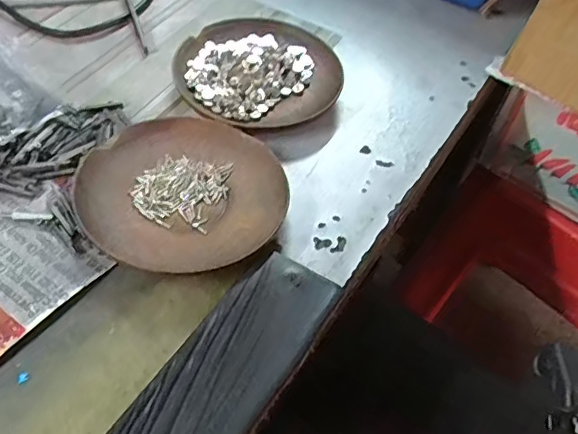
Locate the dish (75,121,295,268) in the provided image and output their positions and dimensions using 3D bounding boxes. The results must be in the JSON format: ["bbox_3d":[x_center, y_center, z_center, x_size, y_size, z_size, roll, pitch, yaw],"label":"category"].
[{"bbox_3d":[-0.060,-0.015,0.322,0.113,0.018,0.105,2,52,-3],"label":"dish"}]

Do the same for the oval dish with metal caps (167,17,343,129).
[{"bbox_3d":[-0.022,-0.101,0.396,0.110,0.015,0.106,-23,57,-21],"label":"oval dish with metal caps"}]

